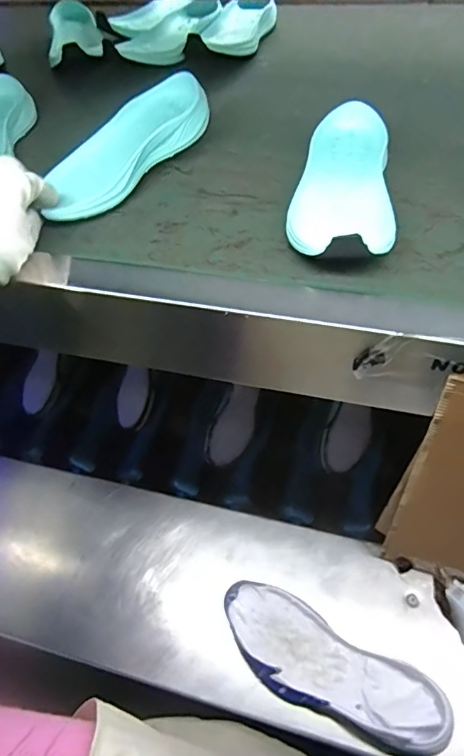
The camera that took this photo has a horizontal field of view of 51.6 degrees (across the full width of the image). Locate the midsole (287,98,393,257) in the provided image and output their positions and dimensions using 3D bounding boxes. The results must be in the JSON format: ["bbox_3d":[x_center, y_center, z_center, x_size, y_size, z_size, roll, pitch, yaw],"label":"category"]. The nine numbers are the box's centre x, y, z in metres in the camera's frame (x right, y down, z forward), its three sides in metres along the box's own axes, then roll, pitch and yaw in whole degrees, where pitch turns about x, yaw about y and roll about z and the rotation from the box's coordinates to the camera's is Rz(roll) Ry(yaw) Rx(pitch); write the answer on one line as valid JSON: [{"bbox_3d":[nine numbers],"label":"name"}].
[{"bbox_3d":[0.100,-0.173,0.430,0.090,0.048,0.208,6,54,6],"label":"midsole"}]

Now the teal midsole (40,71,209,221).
[{"bbox_3d":[-0.112,-0.233,0.494,0.077,0.040,0.197,40,80,26],"label":"teal midsole"}]

